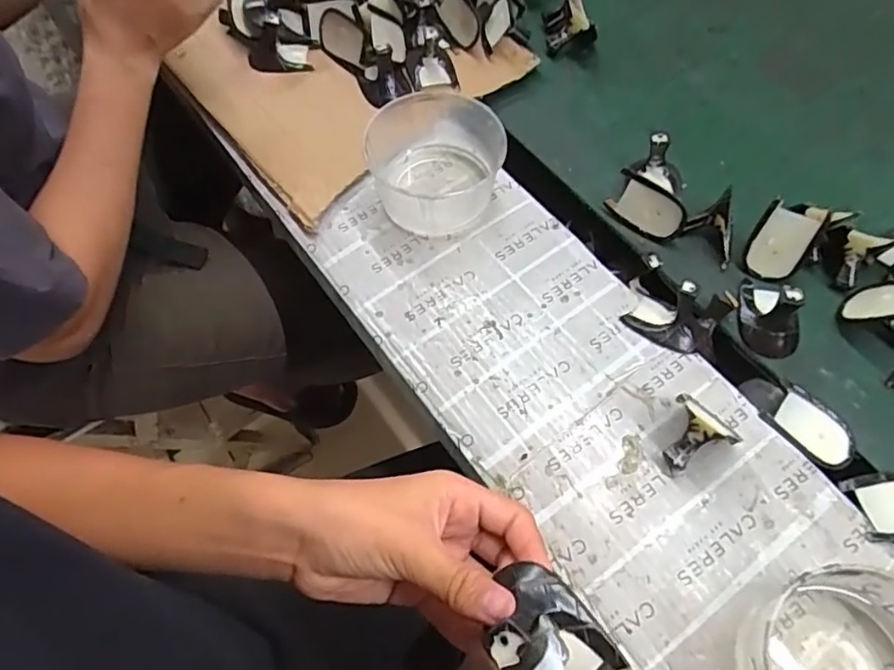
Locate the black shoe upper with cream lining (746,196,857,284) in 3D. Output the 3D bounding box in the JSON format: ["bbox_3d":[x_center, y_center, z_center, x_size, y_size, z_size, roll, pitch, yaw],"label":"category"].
[{"bbox_3d":[0.291,-0.082,0.511,0.055,0.051,0.069,36,69,17],"label":"black shoe upper with cream lining"}]

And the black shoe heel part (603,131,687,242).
[{"bbox_3d":[0.188,-0.132,0.538,0.069,0.043,0.076,27,67,13],"label":"black shoe heel part"}]

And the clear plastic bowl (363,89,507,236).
[{"bbox_3d":[-0.007,-0.144,0.523,0.105,0.061,0.112,-1,64,1],"label":"clear plastic bowl"}]

